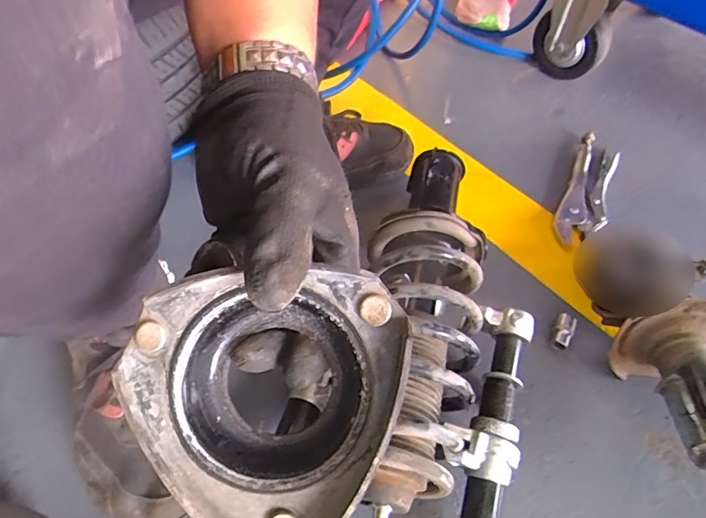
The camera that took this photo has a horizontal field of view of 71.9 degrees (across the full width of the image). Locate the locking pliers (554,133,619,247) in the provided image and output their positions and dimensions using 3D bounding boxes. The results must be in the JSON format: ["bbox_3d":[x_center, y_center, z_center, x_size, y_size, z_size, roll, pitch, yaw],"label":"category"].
[{"bbox_3d":[0.338,-0.099,0.698,0.061,0.033,0.225,22,55,15],"label":"locking pliers"}]

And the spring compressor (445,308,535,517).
[{"bbox_3d":[0.109,0.189,0.415,0.056,0.043,0.319,14,66,7],"label":"spring compressor"}]

